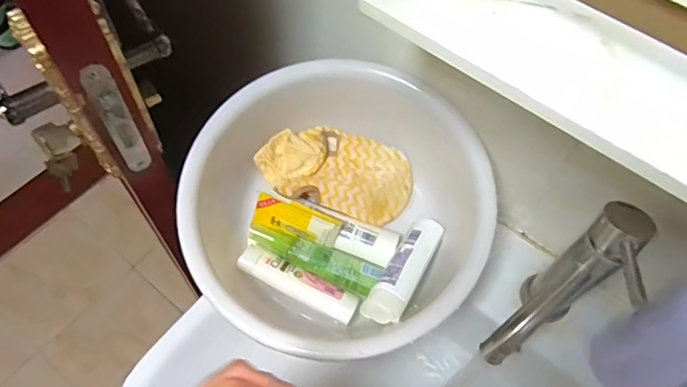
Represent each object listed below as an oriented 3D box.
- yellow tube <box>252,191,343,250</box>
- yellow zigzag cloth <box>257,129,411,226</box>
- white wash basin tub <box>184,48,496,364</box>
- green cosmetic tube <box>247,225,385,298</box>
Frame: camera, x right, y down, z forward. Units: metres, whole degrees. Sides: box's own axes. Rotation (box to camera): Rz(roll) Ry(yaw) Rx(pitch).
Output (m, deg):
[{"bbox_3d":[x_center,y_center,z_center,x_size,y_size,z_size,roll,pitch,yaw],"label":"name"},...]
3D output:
[{"bbox_3d":[-0.052,0.029,0.559,0.095,0.040,0.027,17,26,2],"label":"yellow tube"},{"bbox_3d":[-0.008,-0.028,0.599,0.184,0.037,0.102,14,60,4],"label":"yellow zigzag cloth"},{"bbox_3d":[-0.012,0.028,0.544,0.303,0.148,0.309,-22,64,-16],"label":"white wash basin tub"},{"bbox_3d":[-0.035,0.071,0.559,0.153,0.035,0.032,20,60,7],"label":"green cosmetic tube"}]

